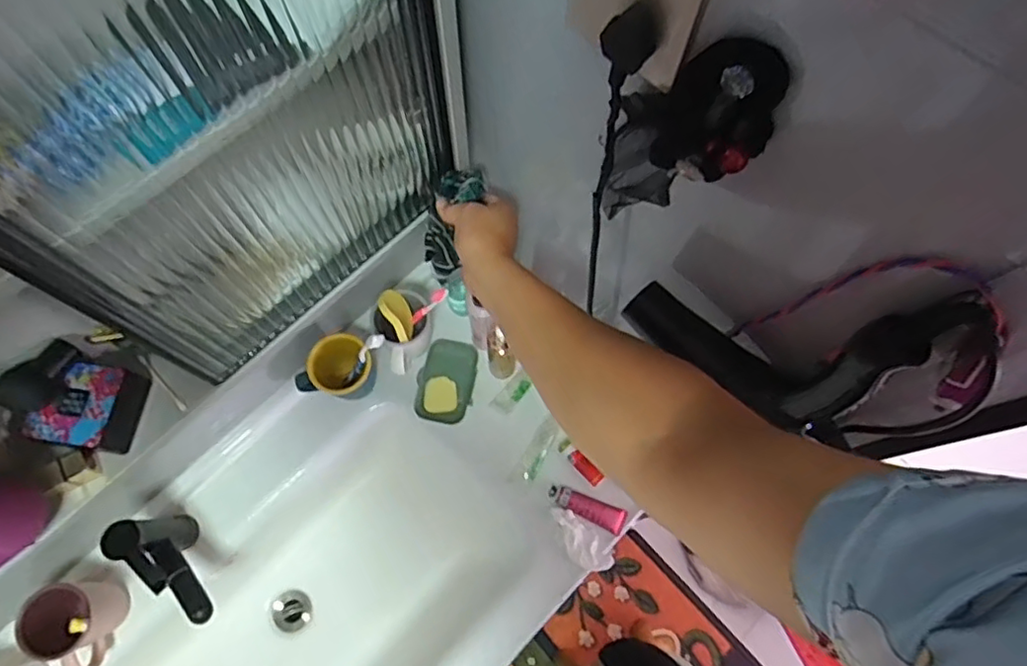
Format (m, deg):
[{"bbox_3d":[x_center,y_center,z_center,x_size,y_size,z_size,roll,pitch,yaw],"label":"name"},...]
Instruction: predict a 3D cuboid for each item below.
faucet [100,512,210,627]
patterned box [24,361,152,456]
[{"bbox_3d":[-0.418,0.292,0.760,0.040,0.160,0.162,-41,75,-14],"label":"faucet"},{"bbox_3d":[-0.358,0.060,0.518,0.065,0.040,0.081,7,70,2],"label":"patterned box"}]

